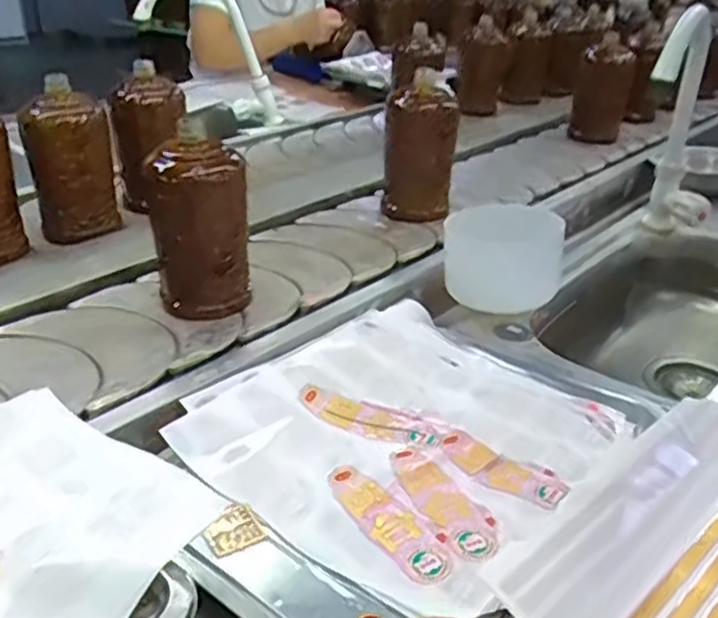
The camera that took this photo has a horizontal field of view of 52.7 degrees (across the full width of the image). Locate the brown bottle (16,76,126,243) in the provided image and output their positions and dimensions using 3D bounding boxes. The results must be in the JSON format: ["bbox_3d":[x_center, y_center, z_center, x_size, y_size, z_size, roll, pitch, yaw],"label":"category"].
[{"bbox_3d":[-0.335,-0.167,0.835,0.088,0.170,0.076,-17,34,-30],"label":"brown bottle"}]

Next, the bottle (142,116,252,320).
[{"bbox_3d":[-0.150,-0.082,0.691,0.076,0.173,0.065,20,34,29],"label":"bottle"}]

